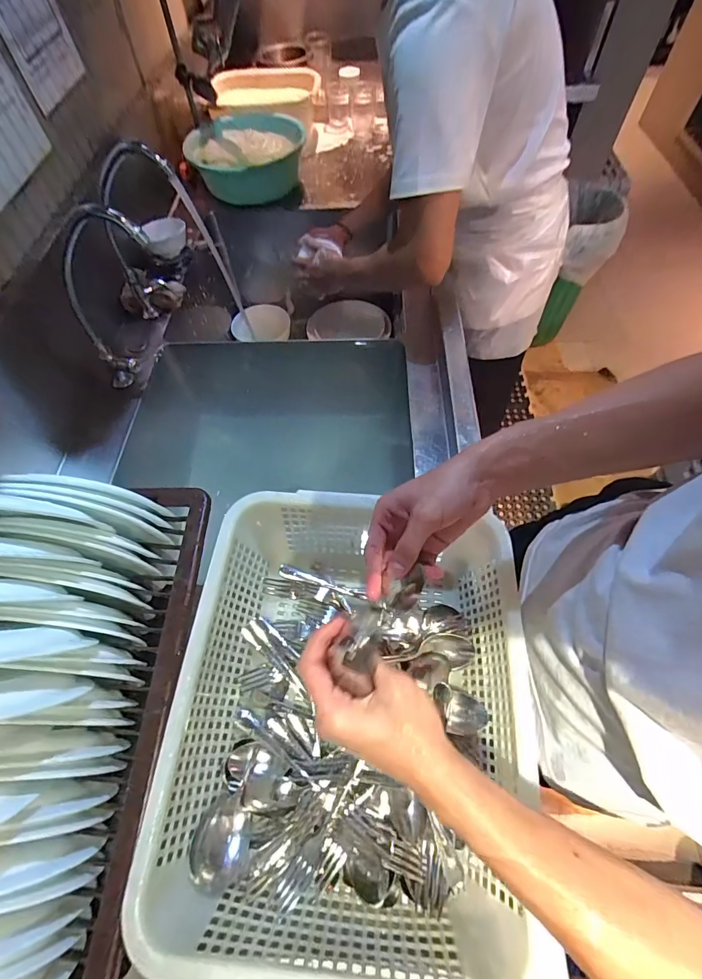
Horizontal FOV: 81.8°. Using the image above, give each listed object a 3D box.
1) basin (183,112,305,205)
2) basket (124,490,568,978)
[{"bbox_3d":[-0.275,-0.895,1.087,0.288,0.105,0.286,-1,61,2],"label":"basin"},{"bbox_3d":[0.003,0.216,0.449,0.360,0.119,0.439,6,61,5],"label":"basket"}]

